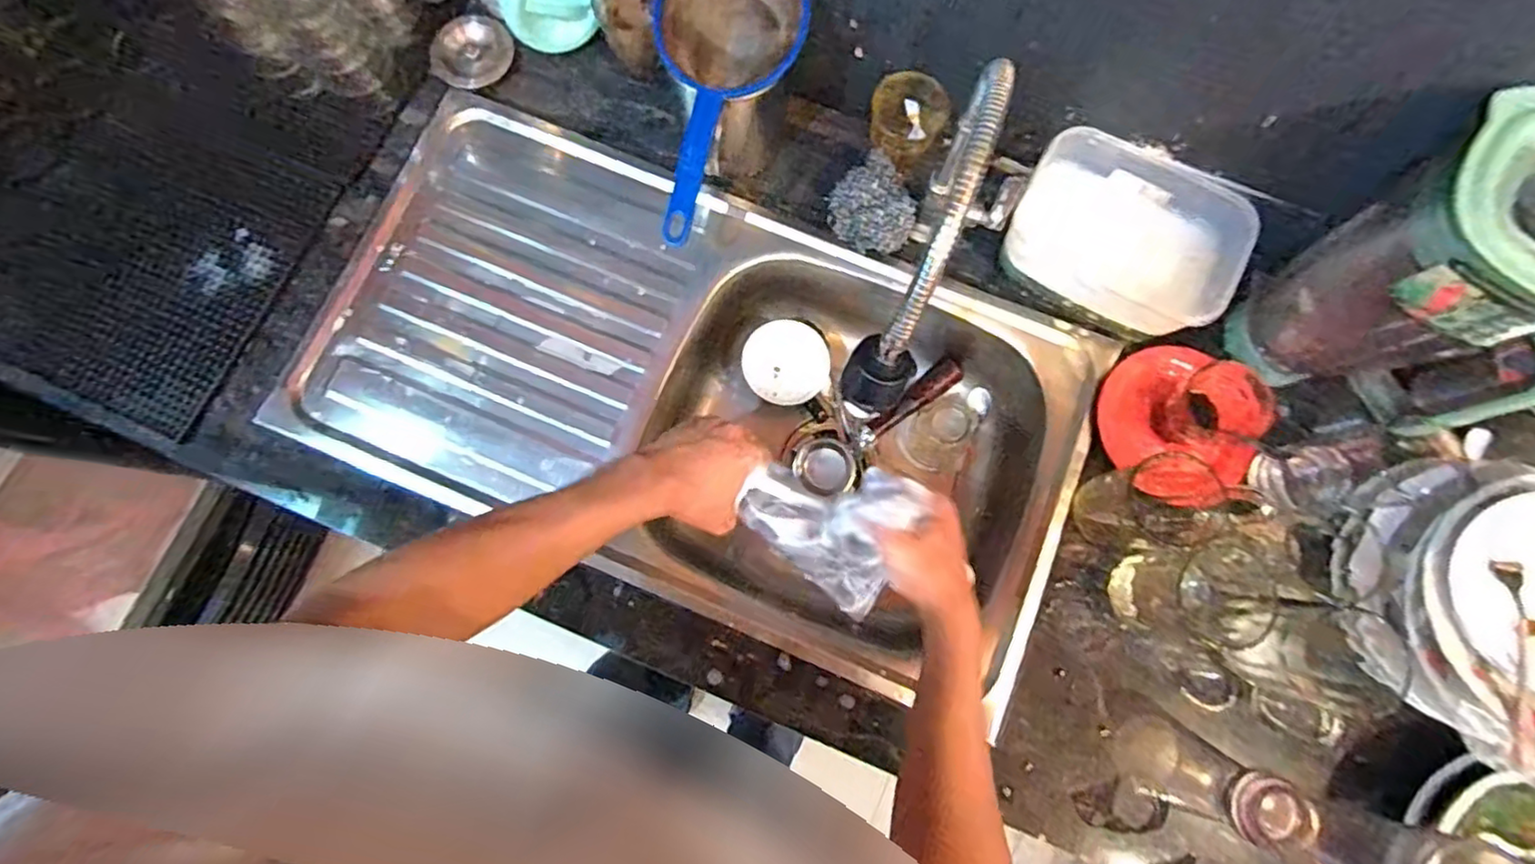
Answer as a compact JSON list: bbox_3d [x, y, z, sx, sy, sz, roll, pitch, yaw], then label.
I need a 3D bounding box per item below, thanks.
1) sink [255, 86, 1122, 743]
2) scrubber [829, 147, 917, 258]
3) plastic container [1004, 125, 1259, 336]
[{"bbox_3d":[-0.071,-0.038,0.697,0.747,0.131,0.403,22,80,4],"label":"sink"},{"bbox_3d":[0.103,-0.220,0.648,0.073,0.034,0.092,-27,79,-7],"label":"scrubber"},{"bbox_3d":[0.333,-0.181,0.616,0.201,0.076,0.150,27,80,5],"label":"plastic container"}]

